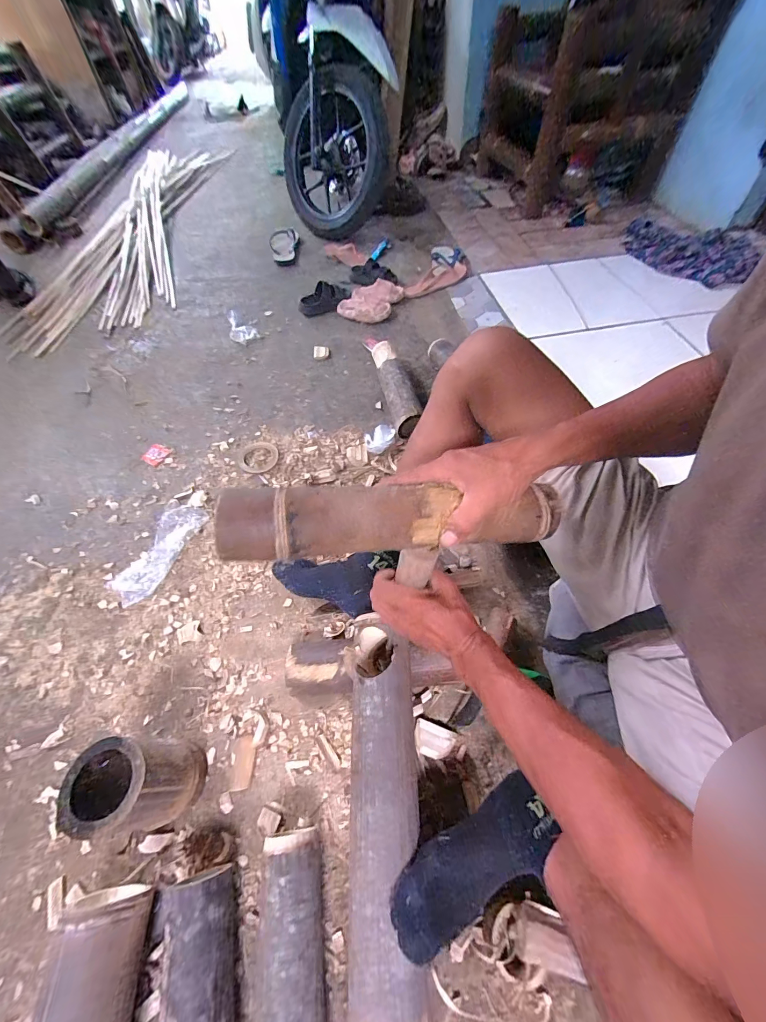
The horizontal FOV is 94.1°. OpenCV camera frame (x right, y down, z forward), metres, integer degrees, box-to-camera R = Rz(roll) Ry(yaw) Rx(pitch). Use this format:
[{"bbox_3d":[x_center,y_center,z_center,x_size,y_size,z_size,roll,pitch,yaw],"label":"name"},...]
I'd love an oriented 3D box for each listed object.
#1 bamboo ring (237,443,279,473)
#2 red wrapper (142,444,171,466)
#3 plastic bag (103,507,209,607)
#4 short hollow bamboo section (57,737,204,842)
[{"bbox_3d":[-0.303,-0.131,0.868,0.095,0.007,0.099,-1,58,2],"label":"bamboo ring"},{"bbox_3d":[-0.567,-0.142,0.889,0.060,0.008,0.058,21,61,16],"label":"red wrapper"},{"bbox_3d":[-0.461,0.078,0.733,0.092,0.020,0.221,21,61,15],"label":"plastic bag"},{"bbox_3d":[-0.311,0.351,0.466,0.110,0.139,0.088,2,56,4],"label":"short hollow bamboo section"}]

